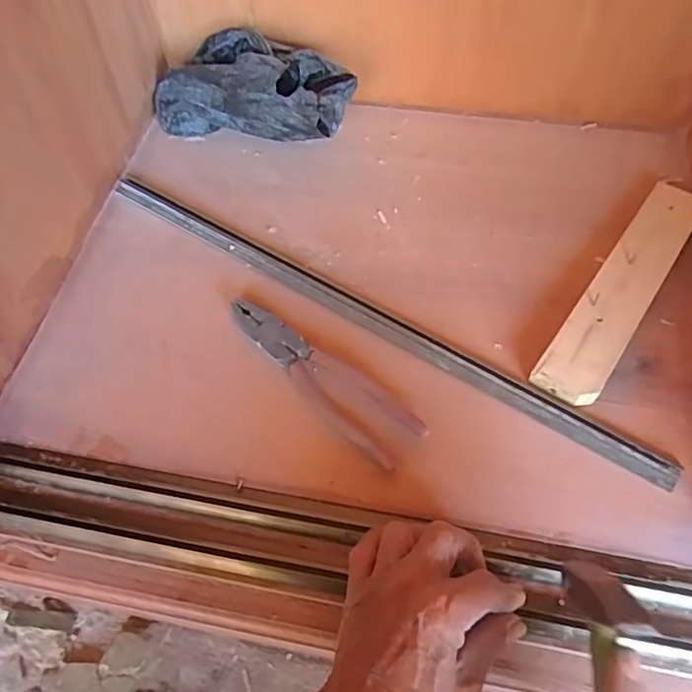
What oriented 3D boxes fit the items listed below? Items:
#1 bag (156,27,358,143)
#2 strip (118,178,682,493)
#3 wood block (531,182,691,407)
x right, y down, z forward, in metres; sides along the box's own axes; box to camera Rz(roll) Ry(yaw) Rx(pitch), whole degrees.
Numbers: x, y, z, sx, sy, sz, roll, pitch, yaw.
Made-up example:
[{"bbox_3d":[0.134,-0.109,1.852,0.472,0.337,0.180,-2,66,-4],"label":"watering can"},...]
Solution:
[{"bbox_3d":[-0.101,-0.260,0.602,0.226,0.089,0.077,14,61,11],"label":"bag"},{"bbox_3d":[0.009,-0.034,0.509,0.553,0.006,0.023,29,65,18],"label":"strip"},{"bbox_3d":[0.241,-0.053,0.502,0.049,0.024,0.254,31,65,19],"label":"wood block"}]

